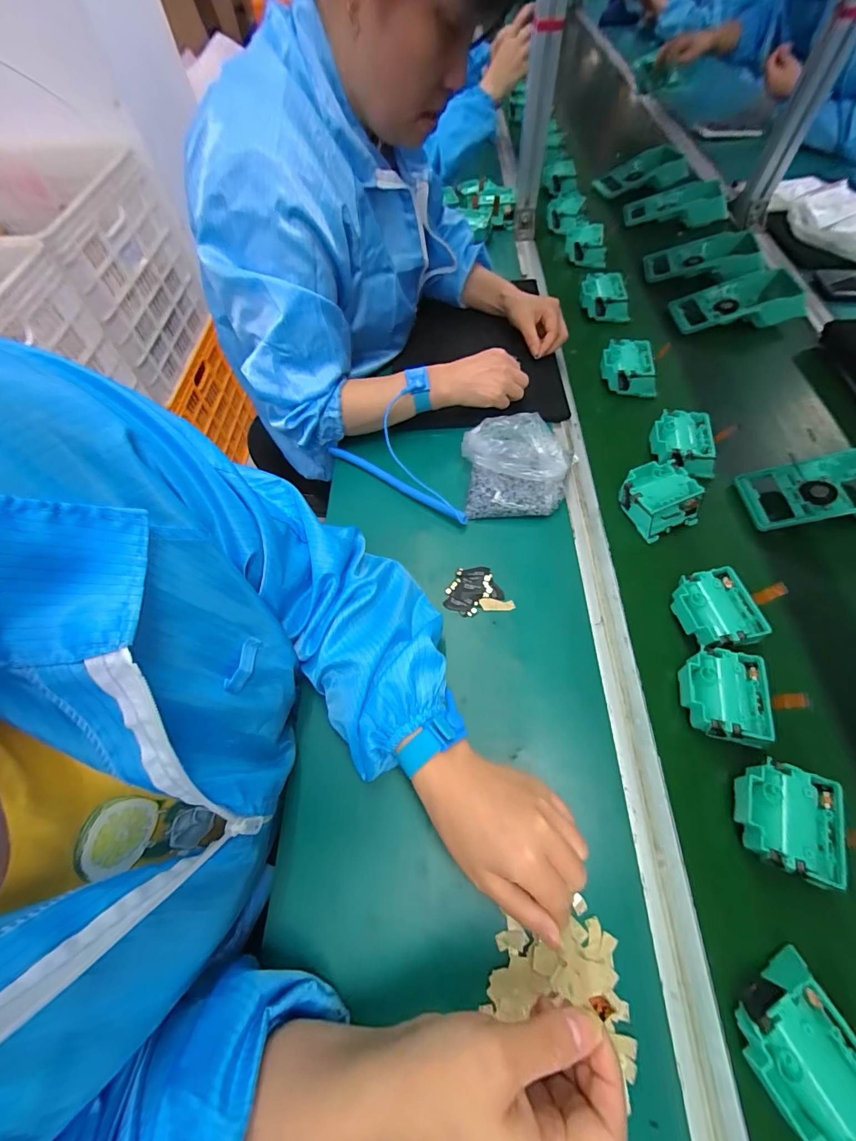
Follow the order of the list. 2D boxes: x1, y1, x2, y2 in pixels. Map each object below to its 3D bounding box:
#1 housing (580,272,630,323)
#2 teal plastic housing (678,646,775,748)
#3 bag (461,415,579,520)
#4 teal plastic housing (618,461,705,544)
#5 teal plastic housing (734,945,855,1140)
[{"bbox_3d":[0.304,-0.469,0.705,0.087,0.037,0.080,8,62,8],"label":"housing"},{"bbox_3d":[0.272,0.115,0.378,0.070,0.030,0.077,7,61,8],"label":"teal plastic housing"},{"bbox_3d":[0.114,-0.136,0.509,0.134,0.060,0.134,-2,61,2],"label":"bag"},{"bbox_3d":[0.276,-0.086,0.496,0.084,0.038,0.082,-24,62,-10],"label":"teal plastic housing"},{"bbox_3d":[0.249,0.318,0.271,0.076,0.040,0.075,-22,62,-9],"label":"teal plastic housing"}]

